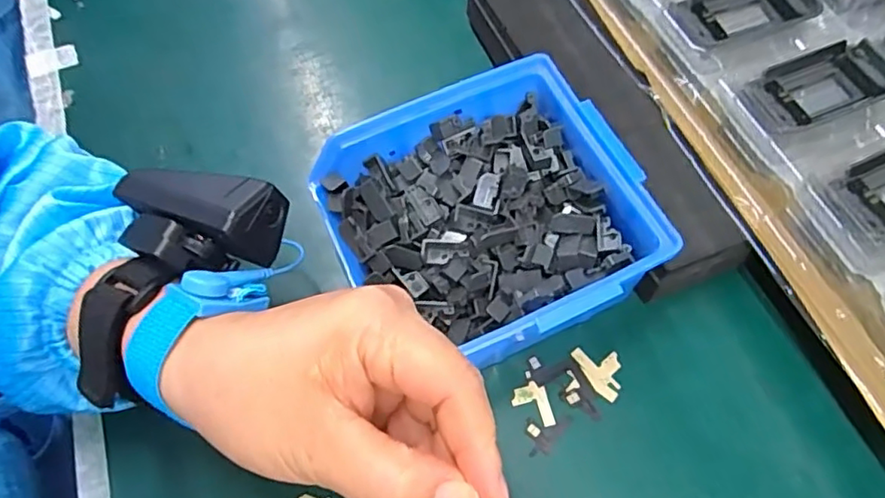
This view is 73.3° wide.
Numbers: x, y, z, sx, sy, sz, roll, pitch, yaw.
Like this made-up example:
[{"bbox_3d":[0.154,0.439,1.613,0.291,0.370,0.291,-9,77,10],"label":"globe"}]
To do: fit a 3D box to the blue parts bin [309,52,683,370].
[{"bbox_3d":[0.019,-0.008,0.289,0.134,0.066,0.123,-23,65,-8],"label":"blue parts bin"}]

